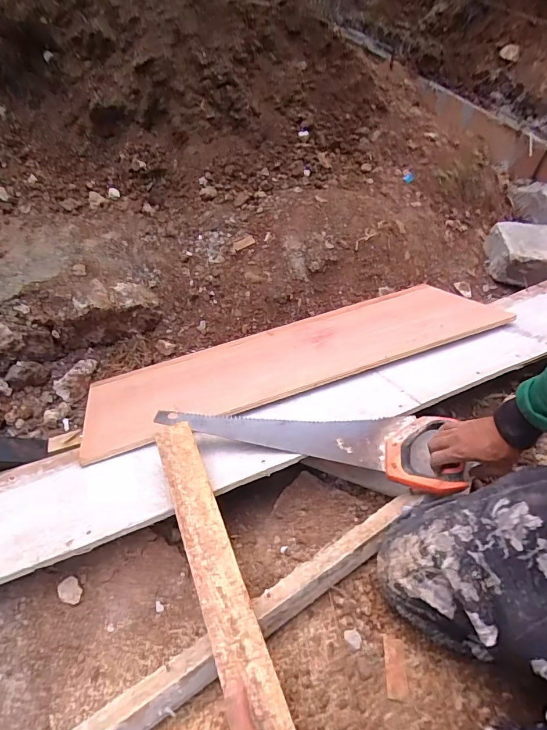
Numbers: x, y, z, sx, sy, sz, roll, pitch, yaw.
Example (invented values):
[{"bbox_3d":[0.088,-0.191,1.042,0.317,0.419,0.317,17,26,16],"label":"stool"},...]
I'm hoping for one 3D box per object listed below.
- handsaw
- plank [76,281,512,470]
[{"bbox_3d":[0.053,0.119,0.677,0.494,0.022,0.125,7,53,5],"label":"handsaw"},{"bbox_3d":[0.054,-0.039,0.934,0.934,0.028,0.328,-18,27,-13],"label":"plank"}]

